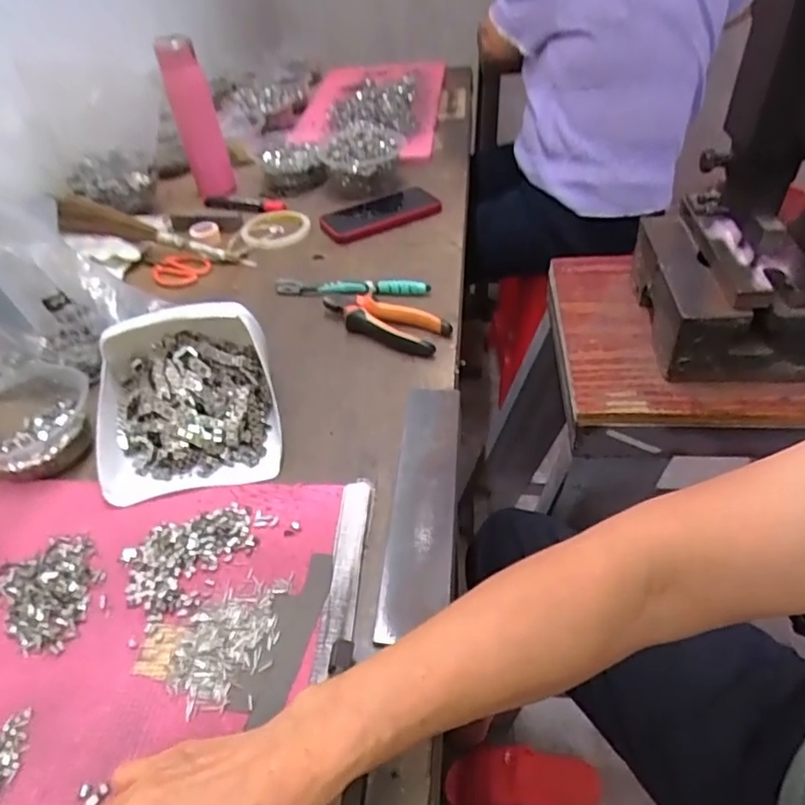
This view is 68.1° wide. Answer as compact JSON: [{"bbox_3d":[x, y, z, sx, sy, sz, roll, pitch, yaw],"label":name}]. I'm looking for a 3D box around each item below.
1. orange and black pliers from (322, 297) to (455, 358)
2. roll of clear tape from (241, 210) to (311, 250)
[{"bbox_3d":[-0.019,-0.091,0.647,0.145,0.030,0.053,24,50,30],"label":"orange and black pliers"},{"bbox_3d":[-0.181,-0.245,0.849,0.093,0.019,0.098,-6,42,2],"label":"roll of clear tape"}]

